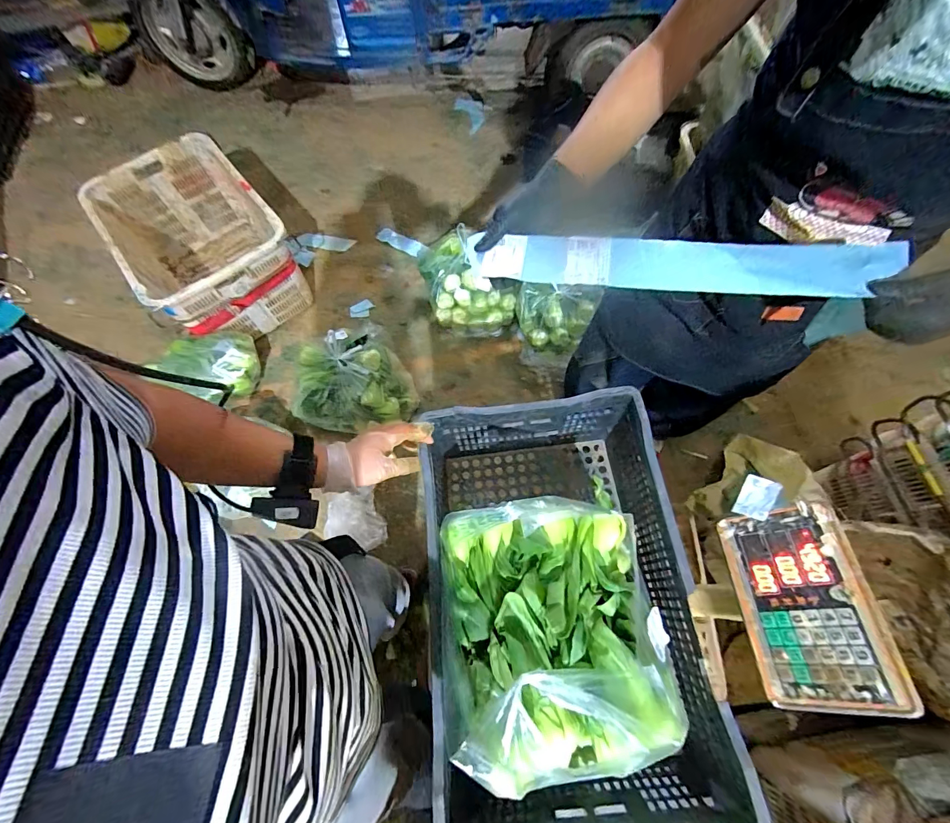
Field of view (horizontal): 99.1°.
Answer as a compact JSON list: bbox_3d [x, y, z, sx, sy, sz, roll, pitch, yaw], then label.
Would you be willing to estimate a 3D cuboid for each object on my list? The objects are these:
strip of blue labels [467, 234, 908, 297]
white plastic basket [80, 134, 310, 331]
[{"bbox_3d":[0.220,-0.174,0.473,0.457,0.012,0.074,7,69,11],"label":"strip of blue labels"},{"bbox_3d":[-0.942,-0.572,1.450,0.466,0.356,0.648,-36,70,-12],"label":"white plastic basket"}]

